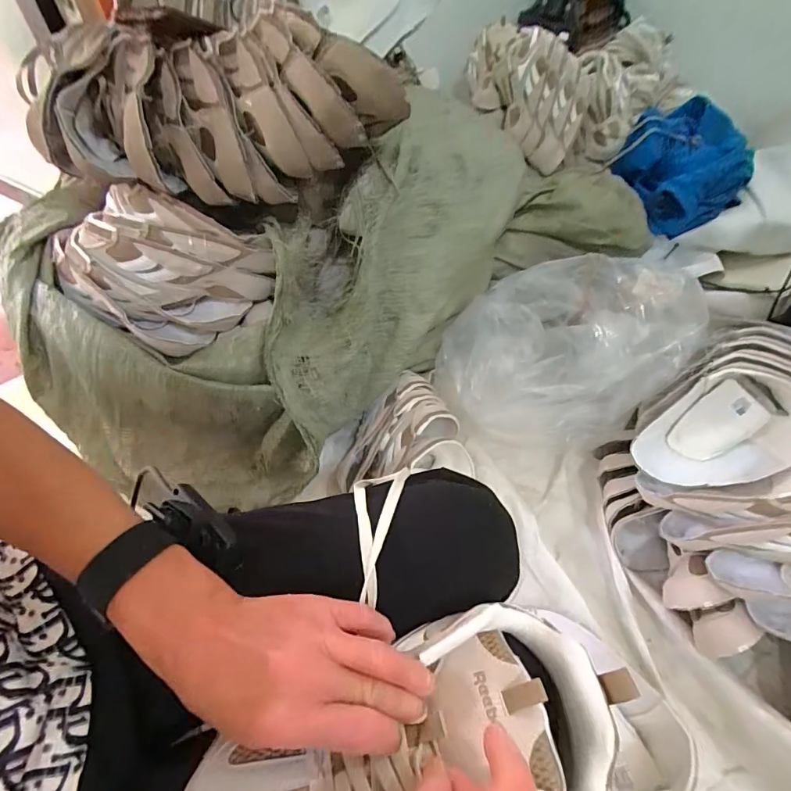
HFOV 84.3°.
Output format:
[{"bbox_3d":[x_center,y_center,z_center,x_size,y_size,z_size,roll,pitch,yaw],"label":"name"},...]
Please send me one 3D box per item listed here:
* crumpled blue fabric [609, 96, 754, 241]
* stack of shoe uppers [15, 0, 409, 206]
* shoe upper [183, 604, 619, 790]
[{"bbox_3d":[0.745,-0.575,1.117,0.359,0.193,0.272,-33,58,-24],"label":"crumpled blue fabric"},{"bbox_3d":[-0.216,-0.332,0.503,0.421,0.147,0.153,3,50,2],"label":"stack of shoe uppers"},{"bbox_3d":[0.005,0.207,0.243,0.238,0.081,0.117,-16,52,-12],"label":"shoe upper"}]

